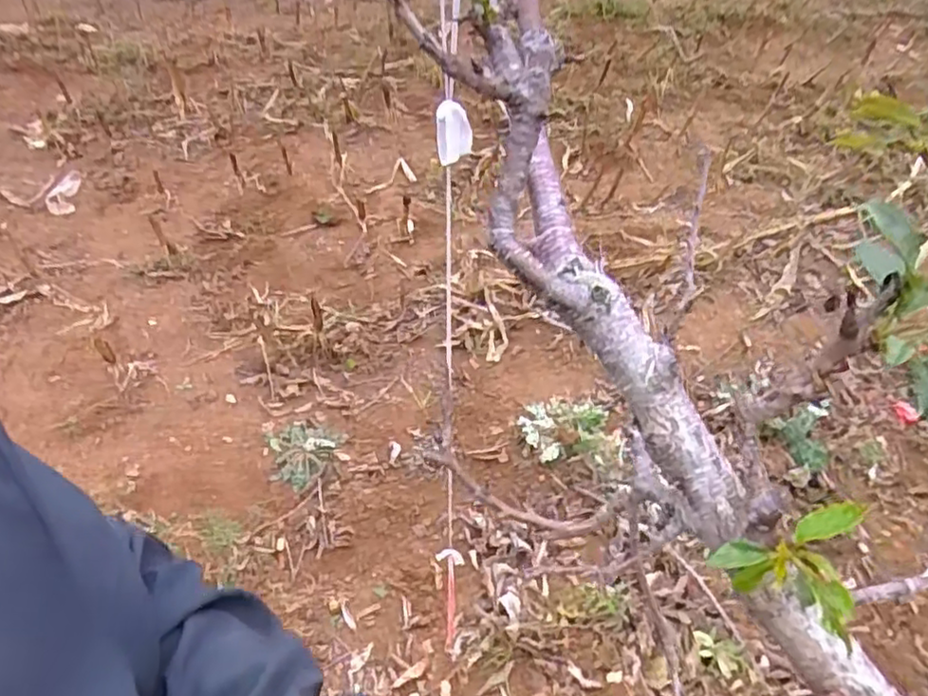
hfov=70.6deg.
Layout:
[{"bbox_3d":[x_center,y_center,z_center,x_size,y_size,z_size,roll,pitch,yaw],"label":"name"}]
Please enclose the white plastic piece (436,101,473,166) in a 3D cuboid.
[{"bbox_3d":[-0.013,-0.284,0.863,0.049,0.070,0.045,5,45,-2],"label":"white plastic piece"}]

